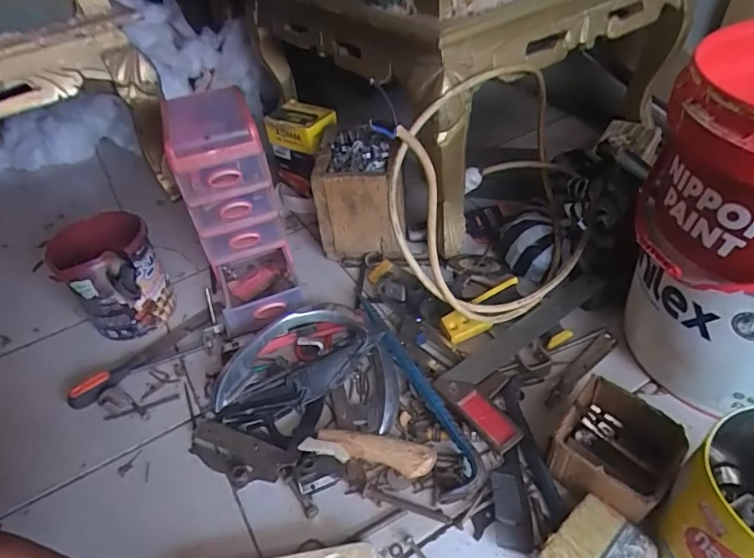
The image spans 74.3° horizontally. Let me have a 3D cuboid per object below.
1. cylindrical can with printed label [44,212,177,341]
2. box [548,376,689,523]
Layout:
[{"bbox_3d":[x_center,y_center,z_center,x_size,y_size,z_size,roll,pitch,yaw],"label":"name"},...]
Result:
[{"bbox_3d":[-0.423,-0.007,0.792,0.169,0.156,0.127,25,52,31],"label":"cylindrical can with printed label"},{"bbox_3d":[0.259,0.190,0.542,0.108,0.072,0.117,27,52,32],"label":"box"}]

